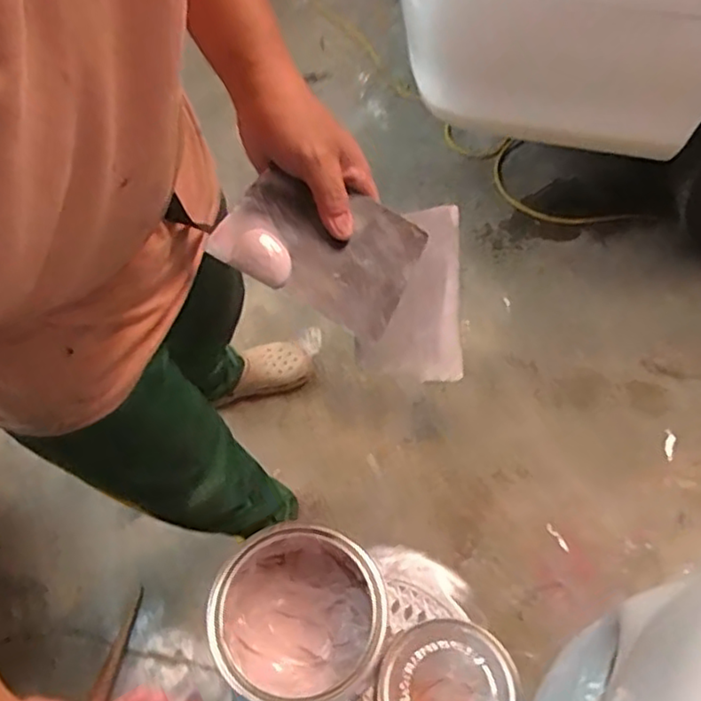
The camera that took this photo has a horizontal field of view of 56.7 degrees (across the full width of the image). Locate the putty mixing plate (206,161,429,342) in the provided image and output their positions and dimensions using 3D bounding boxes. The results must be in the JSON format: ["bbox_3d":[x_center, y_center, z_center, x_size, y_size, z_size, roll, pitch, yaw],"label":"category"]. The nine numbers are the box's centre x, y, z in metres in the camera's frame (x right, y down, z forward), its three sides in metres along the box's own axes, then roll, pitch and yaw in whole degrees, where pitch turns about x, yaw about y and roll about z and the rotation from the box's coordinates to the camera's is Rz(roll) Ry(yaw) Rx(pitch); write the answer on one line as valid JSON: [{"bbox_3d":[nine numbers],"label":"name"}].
[{"bbox_3d":[-0.021,-0.079,0.474,0.134,0.010,0.096,29,76,-2],"label":"putty mixing plate"}]

